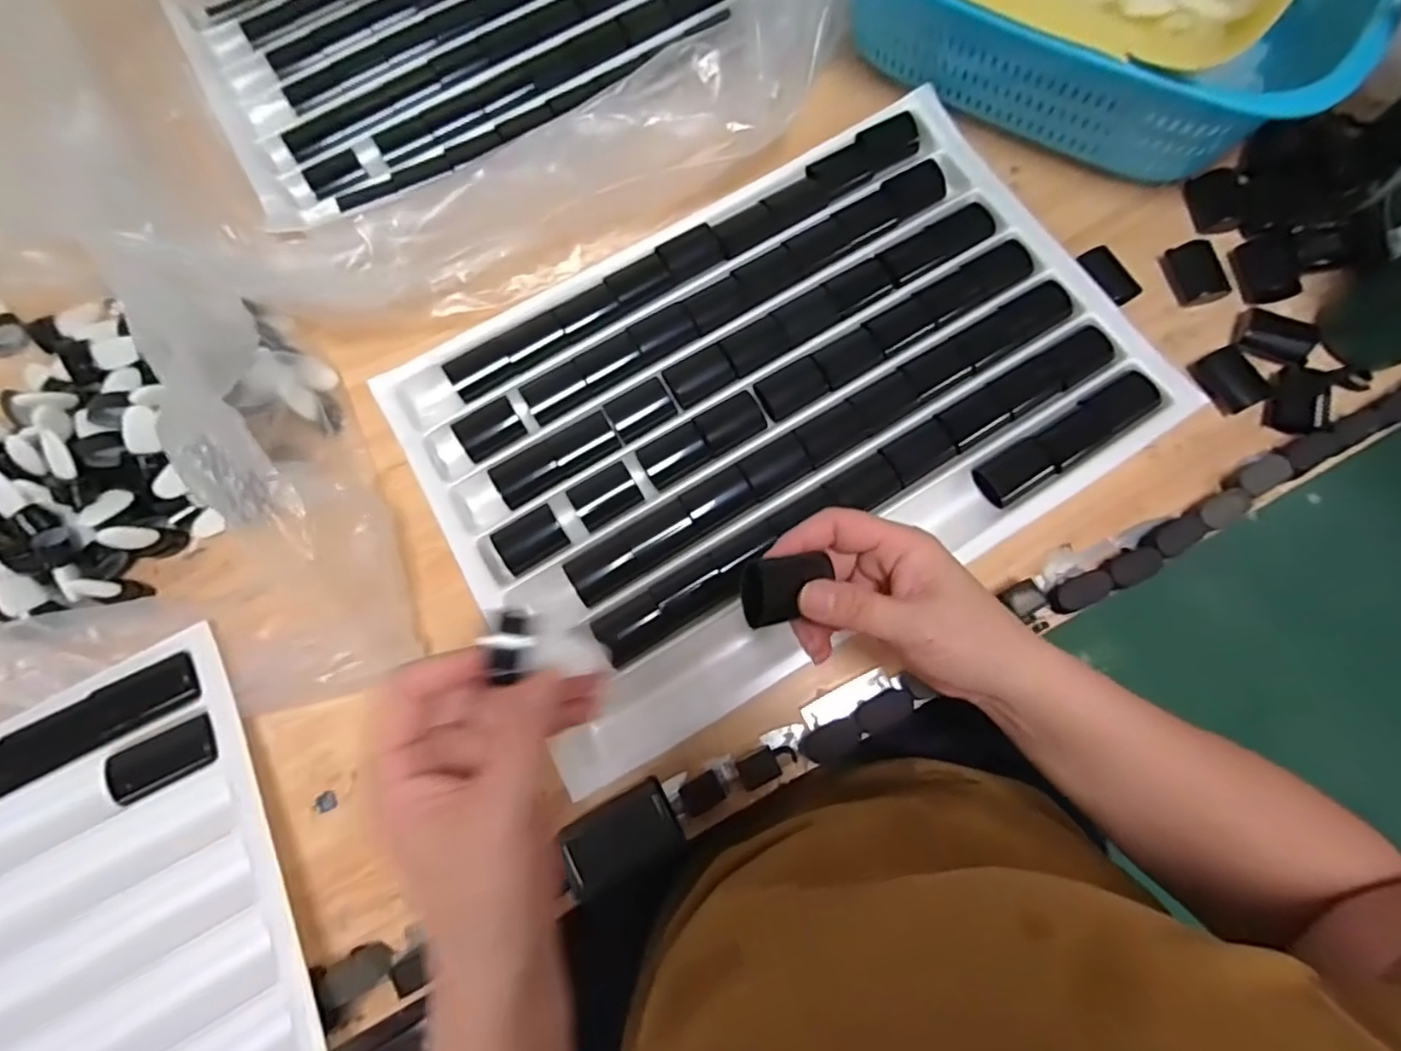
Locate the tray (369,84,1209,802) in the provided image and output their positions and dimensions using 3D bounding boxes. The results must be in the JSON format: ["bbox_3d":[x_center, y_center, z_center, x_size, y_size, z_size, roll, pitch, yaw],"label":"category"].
[{"bbox_3d":[0.057,-0.093,0.453,0.502,0.016,0.336,-31,78,-7],"label":"tray"}]

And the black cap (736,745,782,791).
[{"bbox_3d":[0.038,0.157,0.401,0.026,0.013,0.021,-23,77,-5],"label":"black cap"}]

